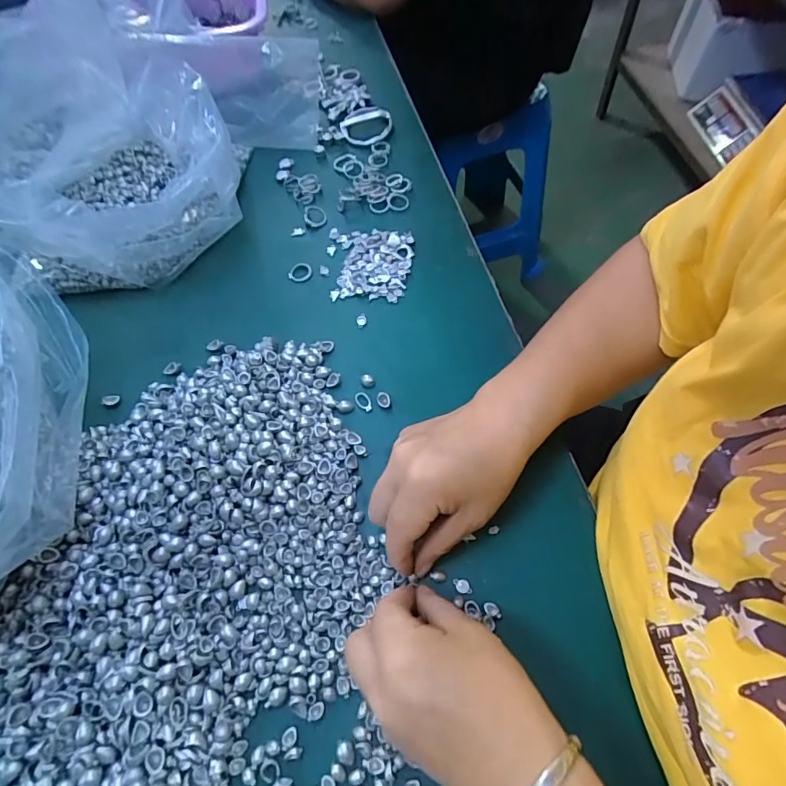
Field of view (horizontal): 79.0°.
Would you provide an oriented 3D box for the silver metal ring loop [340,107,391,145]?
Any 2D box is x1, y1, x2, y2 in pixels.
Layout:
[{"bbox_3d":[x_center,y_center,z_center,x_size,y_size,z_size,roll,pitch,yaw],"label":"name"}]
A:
[{"bbox_3d":[-0.031,-0.302,0.540,0.055,0.015,0.053,-1,60,2],"label":"silver metal ring loop"}]

